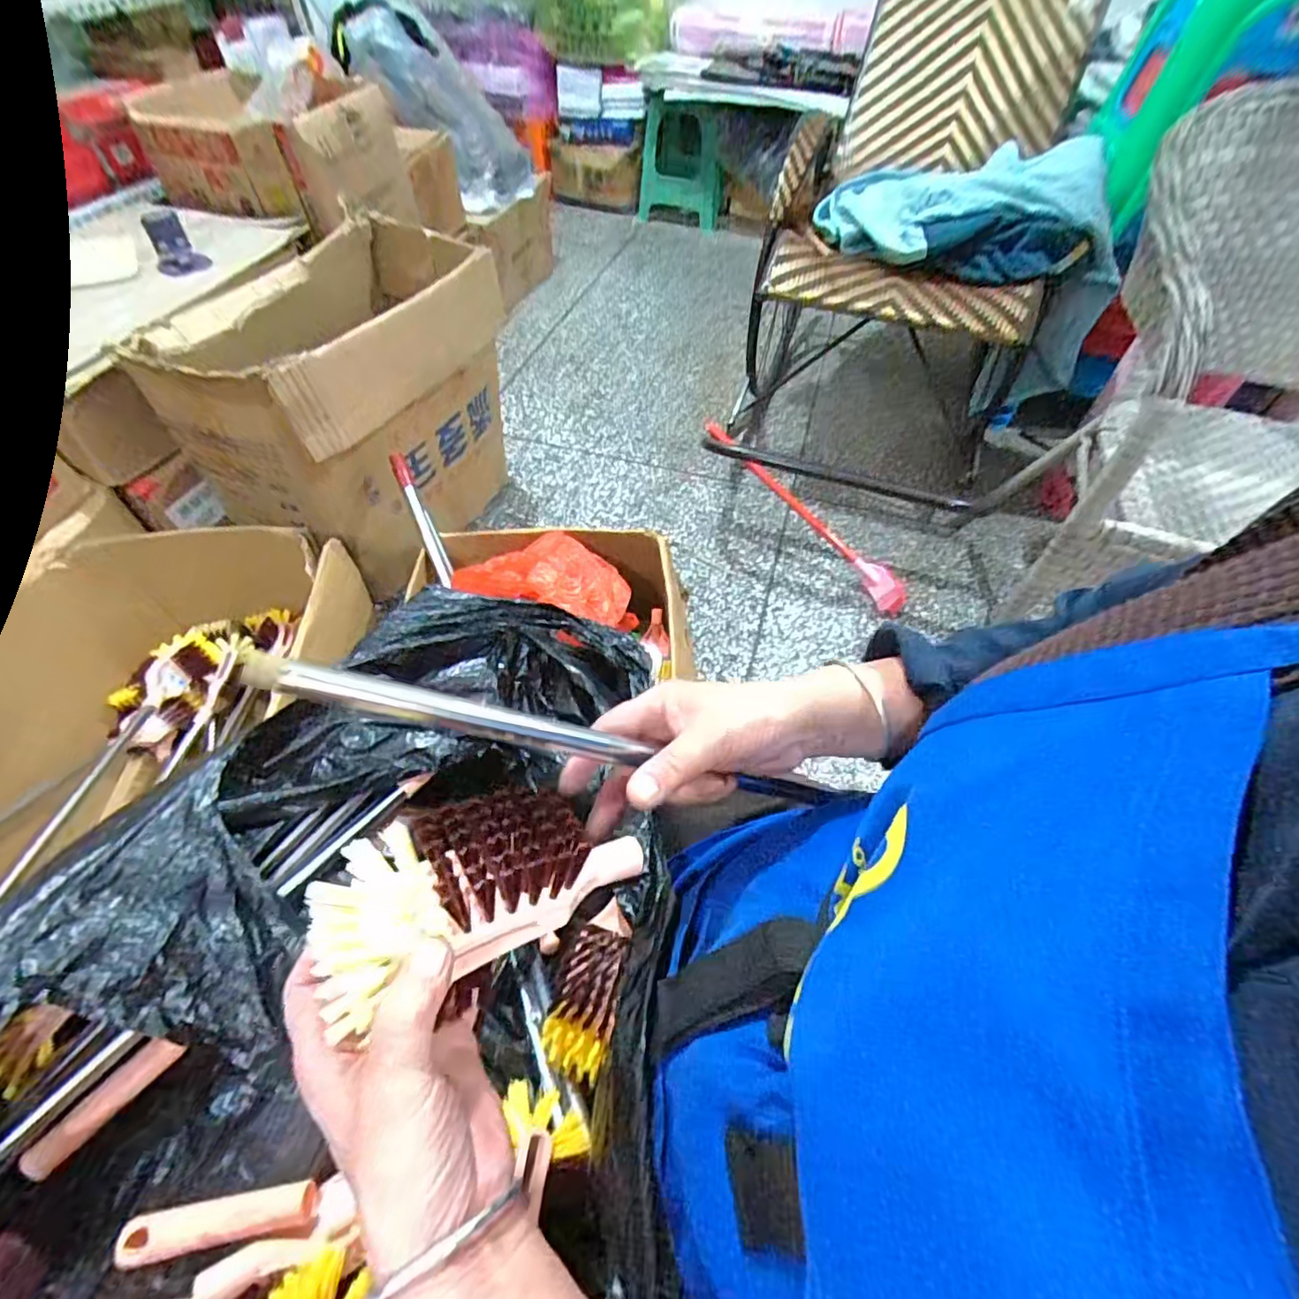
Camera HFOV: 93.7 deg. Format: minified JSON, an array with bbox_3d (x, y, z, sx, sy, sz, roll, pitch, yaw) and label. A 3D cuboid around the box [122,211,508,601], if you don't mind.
[{"bbox_3d":[-0.535,-0.449,1.149,0.362,0.452,0.524,14,54,8],"label":"box"}]

